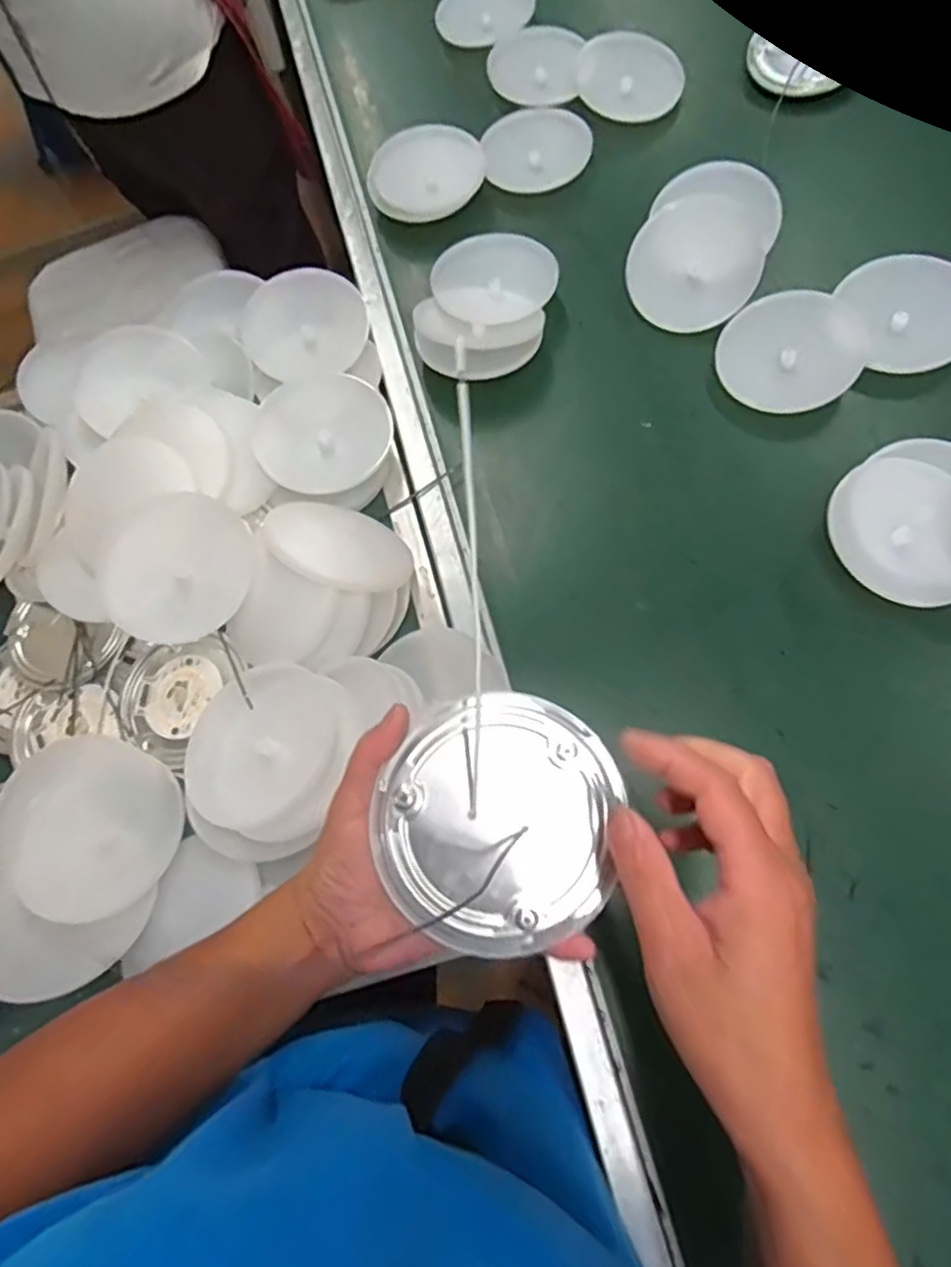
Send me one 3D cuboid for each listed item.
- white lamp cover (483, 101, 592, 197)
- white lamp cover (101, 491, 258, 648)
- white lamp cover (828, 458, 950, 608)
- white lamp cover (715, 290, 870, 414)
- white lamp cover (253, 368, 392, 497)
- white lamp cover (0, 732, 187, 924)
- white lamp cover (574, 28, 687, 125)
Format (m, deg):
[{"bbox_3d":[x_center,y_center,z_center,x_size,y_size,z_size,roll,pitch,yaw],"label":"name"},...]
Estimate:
[{"bbox_3d":[0.063,-0.495,0.680,0.106,0.016,0.114,-2,63,-1],"label":"white lamp cover"},{"bbox_3d":[-0.213,-0.045,0.481,0.106,0.021,0.109,36,87,13],"label":"white lamp cover"},{"bbox_3d":[0.299,-0.073,0.470,0.095,0.014,0.109,4,72,7],"label":"white lamp cover"},{"bbox_3d":[0.255,-0.233,0.556,0.104,0.019,0.101,26,94,12],"label":"white lamp cover"},{"bbox_3d":[-0.121,-0.158,0.539,0.104,0.020,0.096,-42,88,-10],"label":"white lamp cover"},{"bbox_3d":[-0.264,0.131,0.457,0.128,0.011,0.111,21,65,11],"label":"white lamp cover"},{"bbox_3d":[0.161,-0.580,0.703,0.107,0.017,0.096,8,88,7],"label":"white lamp cover"}]

